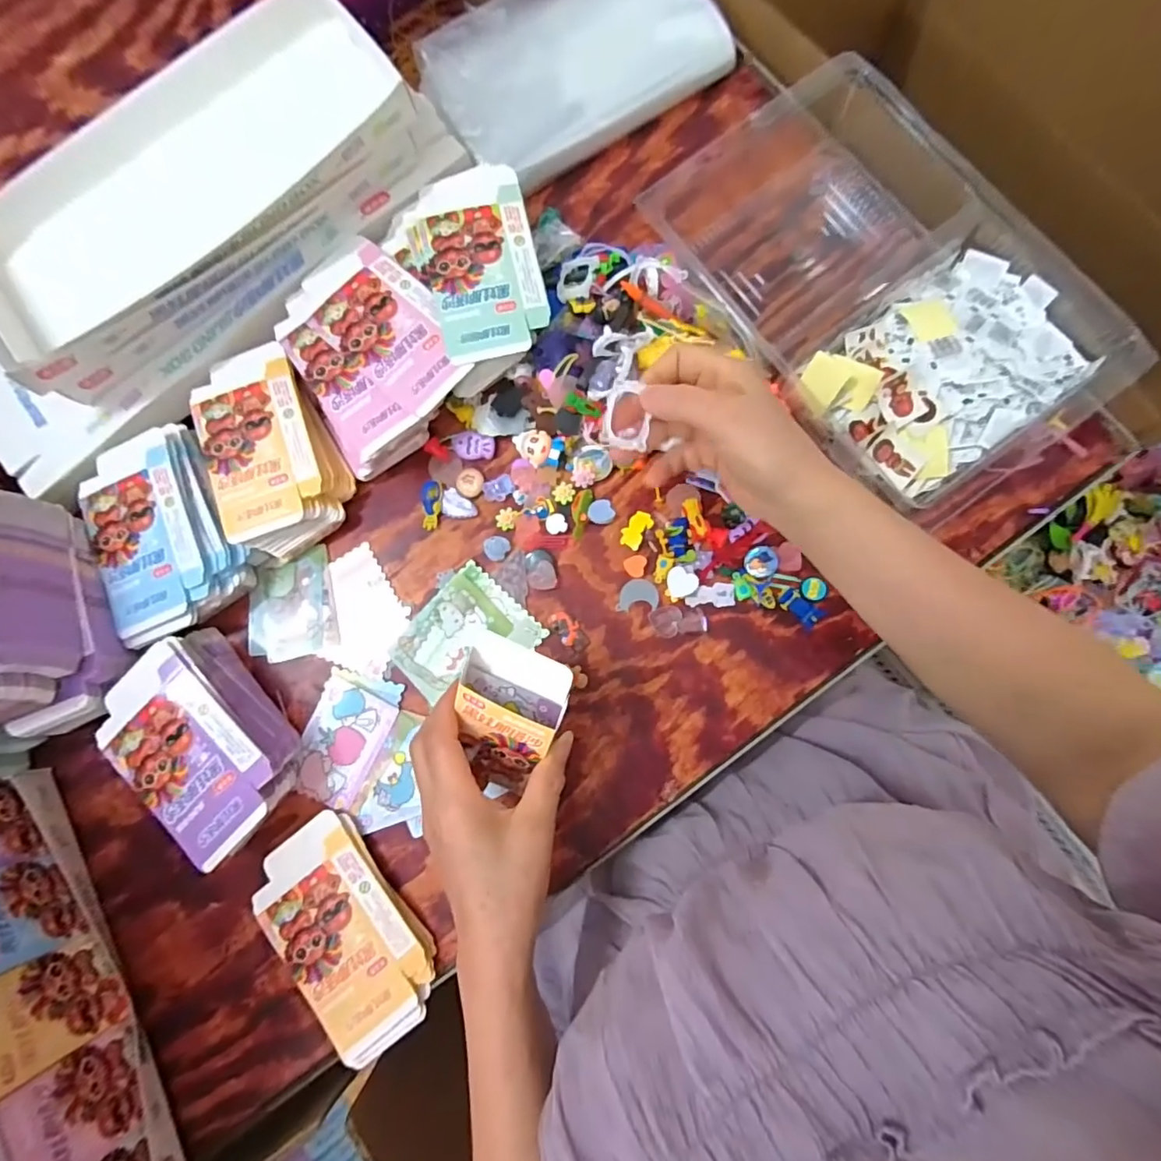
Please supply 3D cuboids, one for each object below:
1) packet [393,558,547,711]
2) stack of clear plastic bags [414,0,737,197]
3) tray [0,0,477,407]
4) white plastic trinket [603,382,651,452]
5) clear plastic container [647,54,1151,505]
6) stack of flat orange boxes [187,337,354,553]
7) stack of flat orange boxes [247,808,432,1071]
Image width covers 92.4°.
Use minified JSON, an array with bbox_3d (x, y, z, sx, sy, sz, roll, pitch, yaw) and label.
[{"bbox_3d":[-0.092,0.047,0.439,0.084,0.007,0.100,43,87,9],"label":"packet"},{"bbox_3d":[-0.006,-0.459,0.490,0.247,0.041,0.163,-34,80,-1],"label":"stack of clear plastic bags"},{"bbox_3d":[-0.285,-0.298,0.434,0.370,0.078,0.172,-32,80,0],"label":"tray"},{"bbox_3d":[0.031,-0.106,0.359,0.030,0.004,0.042,14,119,18],"label":"white plastic trinket"},{"bbox_3d":[0.218,-0.231,0.435,0.204,0.063,0.346,-31,80,0],"label":"clear plastic container"},{"bbox_3d":[-0.250,-0.102,0.456,0.098,0.047,0.149,-24,80,1],"label":"stack of flat orange boxes"},{"bbox_3d":[-0.170,0.257,0.406,0.086,0.019,0.156,-35,80,-1],"label":"stack of flat orange boxes"}]

